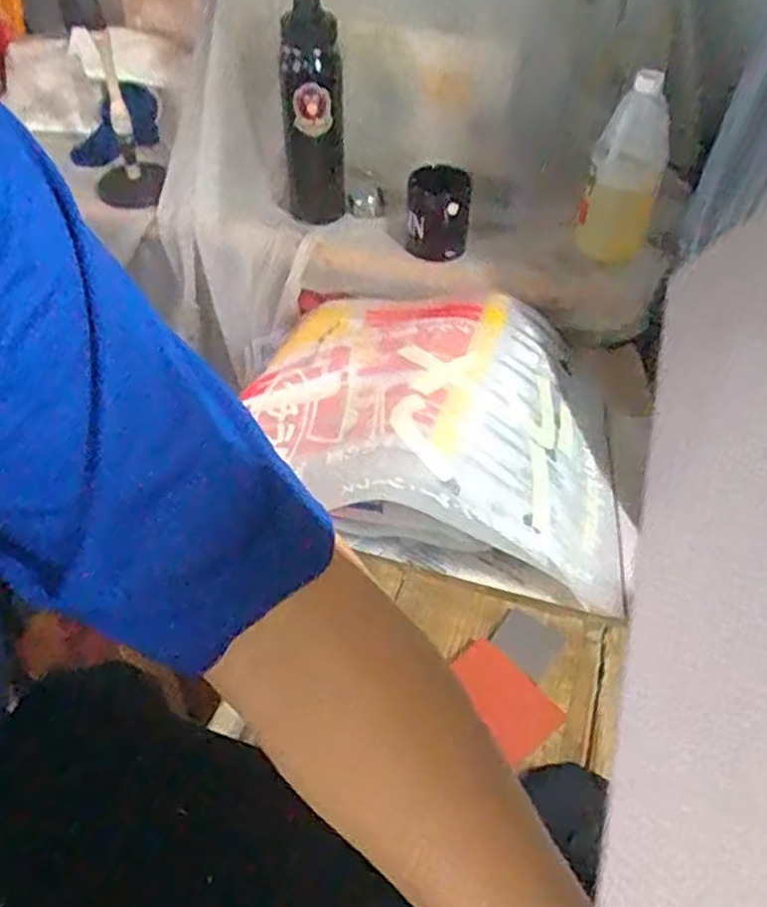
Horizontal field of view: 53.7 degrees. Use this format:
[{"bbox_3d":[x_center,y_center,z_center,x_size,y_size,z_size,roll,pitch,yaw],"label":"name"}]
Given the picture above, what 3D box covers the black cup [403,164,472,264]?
[{"bbox_3d":[0.071,-0.323,1.020,0.084,0.106,0.099,5,47,3],"label":"black cup"}]

